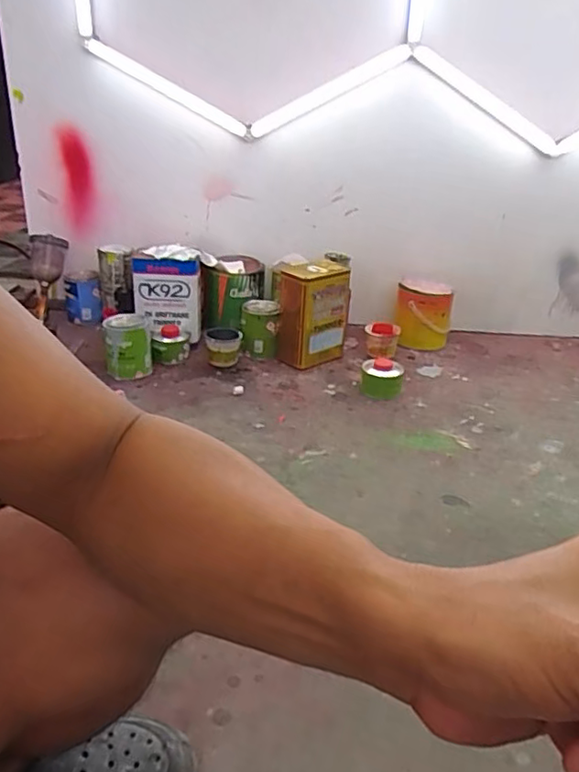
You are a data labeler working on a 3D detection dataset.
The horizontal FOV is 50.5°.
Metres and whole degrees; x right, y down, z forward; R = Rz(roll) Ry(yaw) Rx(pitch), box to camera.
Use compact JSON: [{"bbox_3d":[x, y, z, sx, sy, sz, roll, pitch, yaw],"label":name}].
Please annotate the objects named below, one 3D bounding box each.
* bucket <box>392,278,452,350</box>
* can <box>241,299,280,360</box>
[{"bbox_3d":[0.382,-0.208,1.766,0.152,0.177,0.147,8,27,10],"label":"bucket"},{"bbox_3d":[-0.079,-0.147,1.633,0.099,0.140,0.096,3,27,1],"label":"can"}]

